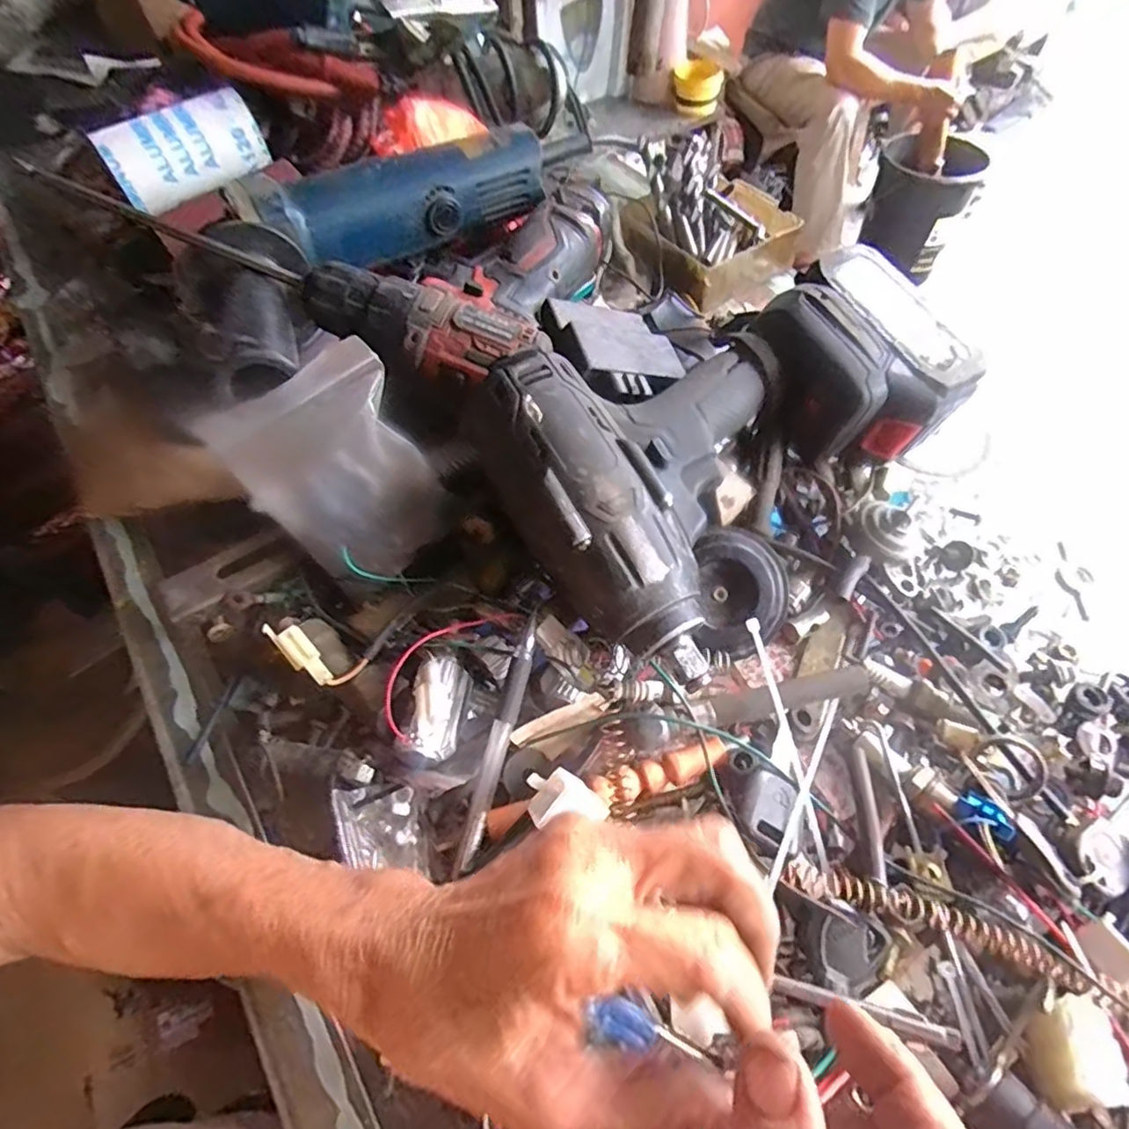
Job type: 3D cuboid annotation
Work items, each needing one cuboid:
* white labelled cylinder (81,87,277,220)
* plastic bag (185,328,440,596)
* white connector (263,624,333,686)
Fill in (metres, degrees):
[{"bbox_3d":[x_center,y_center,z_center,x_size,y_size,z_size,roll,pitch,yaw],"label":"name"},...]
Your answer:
[{"bbox_3d":[-0.309,-0.338,0.513,0.120,0.054,0.051,-37,63,-18],"label":"white labelled cylinder"},{"bbox_3d":[-0.119,-0.051,0.326,0.088,0.070,0.107,-35,62,-17],"label":"plastic bag"},{"bbox_3d":[-0.125,0.041,0.295,0.038,0.006,0.013,48,68,-9],"label":"white connector"}]

